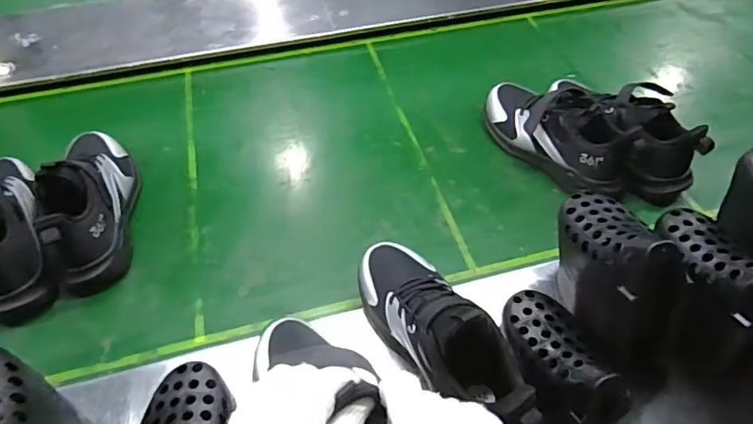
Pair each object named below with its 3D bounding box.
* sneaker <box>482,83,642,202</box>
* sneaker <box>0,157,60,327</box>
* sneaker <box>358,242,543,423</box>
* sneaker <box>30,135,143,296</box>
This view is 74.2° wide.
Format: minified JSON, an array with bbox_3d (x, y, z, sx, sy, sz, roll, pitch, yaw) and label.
[{"bbox_3d":[0.251,-0.116,0.711,0.085,0.103,0.242,-33,58,-24],"label":"sneaker"},{"bbox_3d":[-0.463,0.004,0.612,0.087,0.122,0.247,-25,55,-19],"label":"sneaker"},{"bbox_3d":[0.051,0.098,0.474,0.083,0.094,0.215,-26,38,-20],"label":"sneaker"},{"bbox_3d":[-0.364,-0.027,0.629,0.081,0.119,0.249,-10,51,-8],"label":"sneaker"}]

